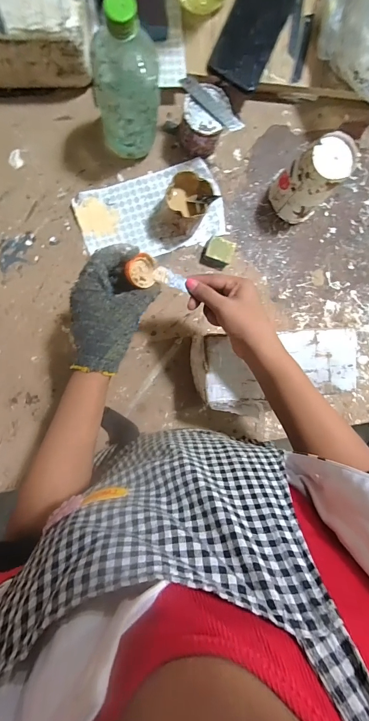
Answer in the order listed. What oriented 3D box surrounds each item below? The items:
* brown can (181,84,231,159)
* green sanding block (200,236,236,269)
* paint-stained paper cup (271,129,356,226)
[{"bbox_3d":[0.025,-0.349,0.487,0.063,0.075,0.067,-1,95,-6],"label":"brown can"},{"bbox_3d":[0.055,-0.175,0.529,0.044,0.027,0.041,21,89,-8],"label":"green sanding block"},{"bbox_3d":[0.187,-0.269,0.493,0.083,0.122,0.074,42,88,-8],"label":"paint-stained paper cup"}]

